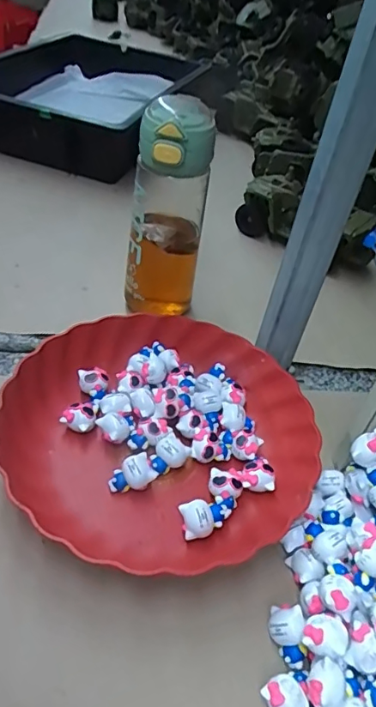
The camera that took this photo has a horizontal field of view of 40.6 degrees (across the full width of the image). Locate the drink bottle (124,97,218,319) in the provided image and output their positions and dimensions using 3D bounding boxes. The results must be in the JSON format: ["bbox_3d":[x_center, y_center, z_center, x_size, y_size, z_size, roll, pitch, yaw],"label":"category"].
[{"bbox_3d":[-0.020,-0.129,0.513,0.074,0.219,0.077,7,43,-3],"label":"drink bottle"}]

